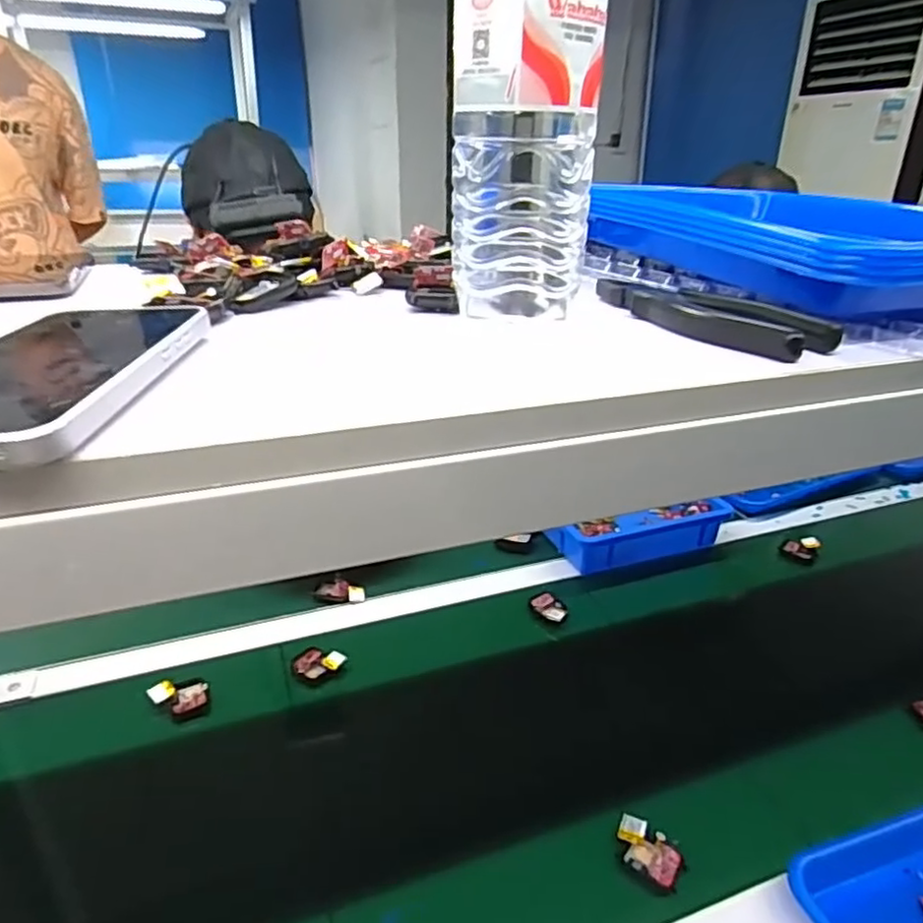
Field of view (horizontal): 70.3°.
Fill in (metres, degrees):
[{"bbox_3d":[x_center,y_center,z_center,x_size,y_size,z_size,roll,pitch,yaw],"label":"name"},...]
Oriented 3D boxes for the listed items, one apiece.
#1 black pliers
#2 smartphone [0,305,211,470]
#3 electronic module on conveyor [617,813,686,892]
[{"bbox_3d":[0.133,-0.085,0.374,0.040,0.021,0.153,-13,27,-32],"label":"black pliers"},{"bbox_3d":[-0.162,-0.036,0.254,0.081,0.015,0.154,-1,28,-2],"label":"smartphone"},{"bbox_3d":[0.148,0.309,0.521,0.056,0.006,0.037,21,48,40],"label":"electronic module on conveyor"}]

